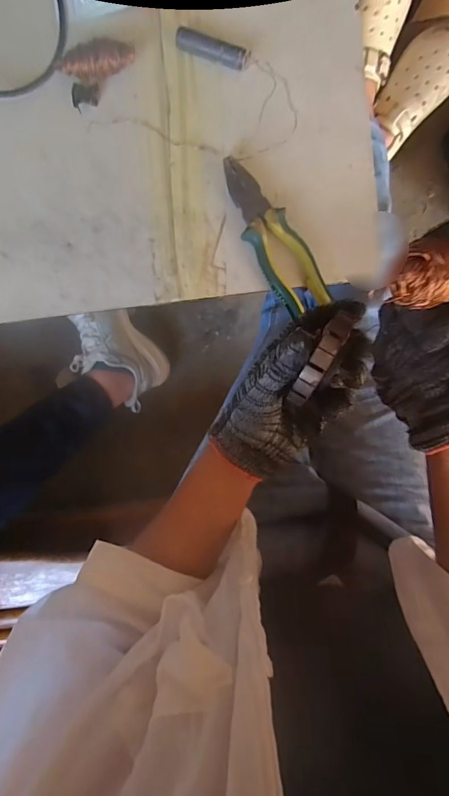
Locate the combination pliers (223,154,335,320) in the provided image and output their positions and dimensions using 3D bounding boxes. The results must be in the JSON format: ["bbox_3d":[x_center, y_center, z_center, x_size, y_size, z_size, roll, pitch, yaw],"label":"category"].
[{"bbox_3d":[0.050,-0.173,0.435,0.050,0.019,0.174,-29,92,3],"label":"combination pliers"}]

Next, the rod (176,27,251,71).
[{"bbox_3d":[-0.012,-0.361,0.424,0.079,0.021,0.014,22,94,1],"label":"rod"}]

